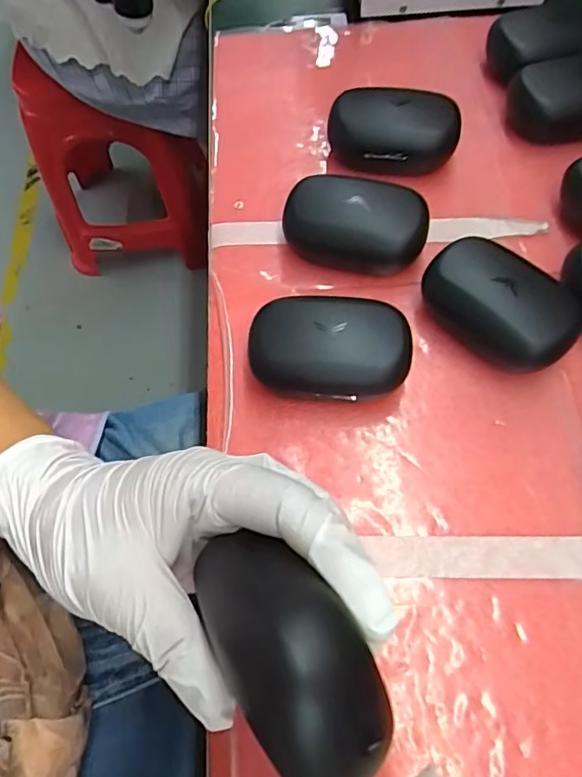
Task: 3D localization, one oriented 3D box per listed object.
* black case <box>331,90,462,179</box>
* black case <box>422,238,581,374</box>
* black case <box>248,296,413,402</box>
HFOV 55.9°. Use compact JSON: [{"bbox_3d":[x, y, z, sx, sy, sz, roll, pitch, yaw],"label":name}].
[{"bbox_3d":[0.069,-0.170,0.369,0.084,0.037,0.056,9,64,7],"label":"black case"},{"bbox_3d":[0.116,-0.046,0.305,0.082,0.040,0.054,27,68,15],"label":"black case"},{"bbox_3d":[0.021,-0.019,0.298,0.083,0.036,0.055,5,64,5],"label":"black case"}]

